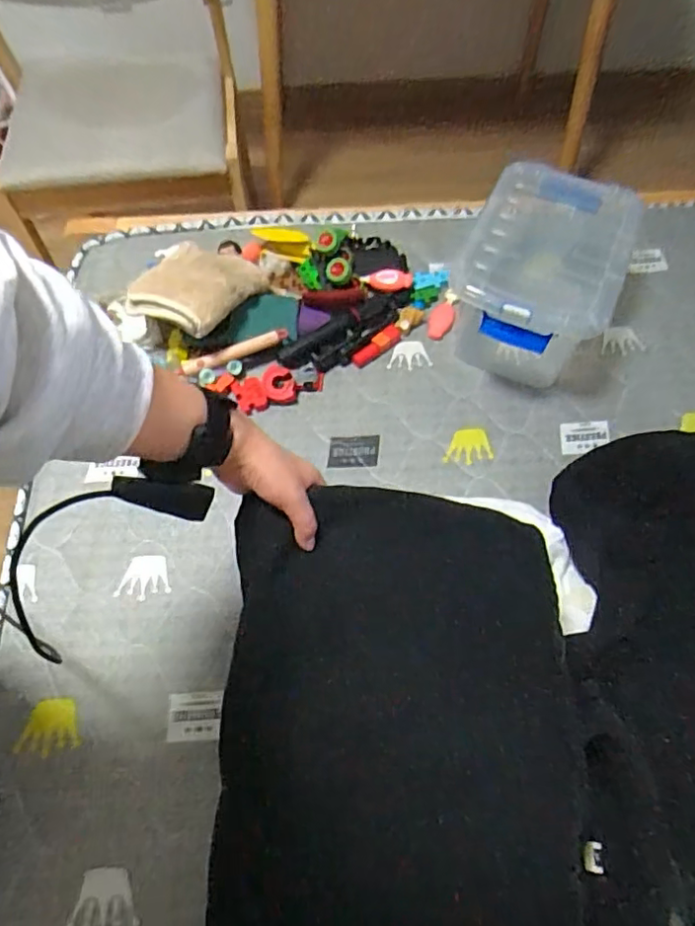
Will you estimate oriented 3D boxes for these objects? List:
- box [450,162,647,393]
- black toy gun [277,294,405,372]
[{"bbox_3d":[0.258,-0.245,0.828,0.197,0.166,0.270,20,63,11],"label":"box"},{"bbox_3d":[0.000,-0.191,0.884,0.216,0.033,0.069,-36,67,-17],"label":"black toy gun"}]

